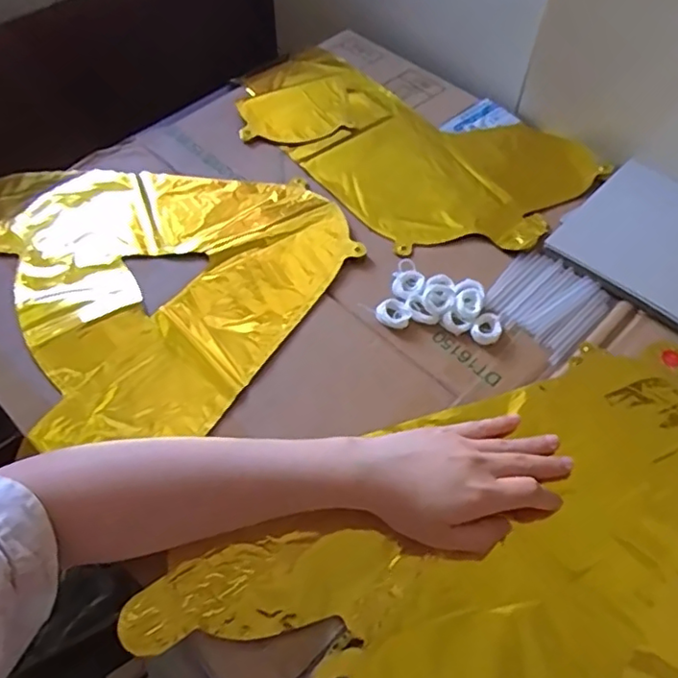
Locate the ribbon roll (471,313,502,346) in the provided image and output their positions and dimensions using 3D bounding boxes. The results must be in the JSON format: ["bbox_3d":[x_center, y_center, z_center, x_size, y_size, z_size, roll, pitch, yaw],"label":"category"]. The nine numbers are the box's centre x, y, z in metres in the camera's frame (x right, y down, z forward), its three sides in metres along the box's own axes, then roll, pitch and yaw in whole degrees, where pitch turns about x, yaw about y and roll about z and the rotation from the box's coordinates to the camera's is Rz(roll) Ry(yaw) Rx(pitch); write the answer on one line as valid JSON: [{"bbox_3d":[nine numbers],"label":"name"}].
[{"bbox_3d":[0.120,-0.008,0.490,0.023,0.007,0.027,24,59,15],"label":"ribbon roll"}]

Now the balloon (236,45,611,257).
[{"bbox_3d":[0.057,-0.212,0.627,0.369,0.016,0.224,38,62,22],"label":"balloon"}]

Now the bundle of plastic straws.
[{"bbox_3d":[0.174,-0.033,0.509,0.082,0.005,0.089,36,63,21],"label":"bundle of plastic straws"}]

